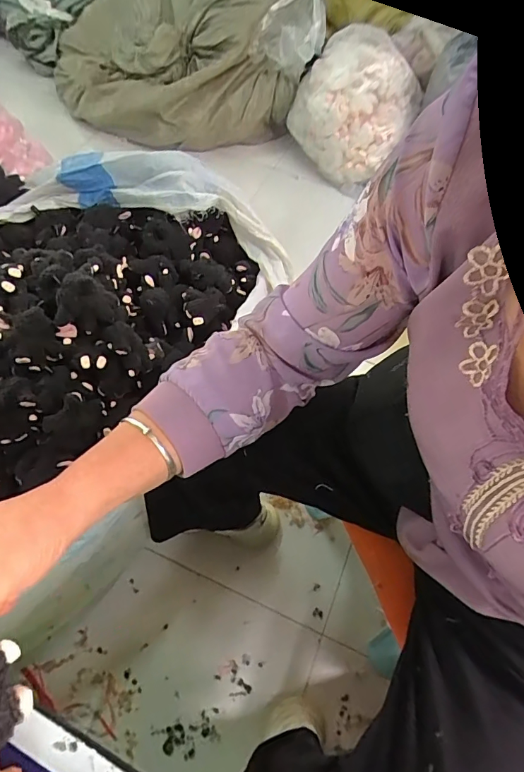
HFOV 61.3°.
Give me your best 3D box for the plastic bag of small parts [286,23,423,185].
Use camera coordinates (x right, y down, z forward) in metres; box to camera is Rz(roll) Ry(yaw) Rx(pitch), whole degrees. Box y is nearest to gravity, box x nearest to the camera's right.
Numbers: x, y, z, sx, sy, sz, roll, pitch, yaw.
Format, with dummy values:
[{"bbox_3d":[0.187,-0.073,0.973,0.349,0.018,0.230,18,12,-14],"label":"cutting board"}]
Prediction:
[{"bbox_3d":[0.271,-0.843,1.316,0.345,0.321,0.234,40,65,18],"label":"plastic bag of small parts"}]

